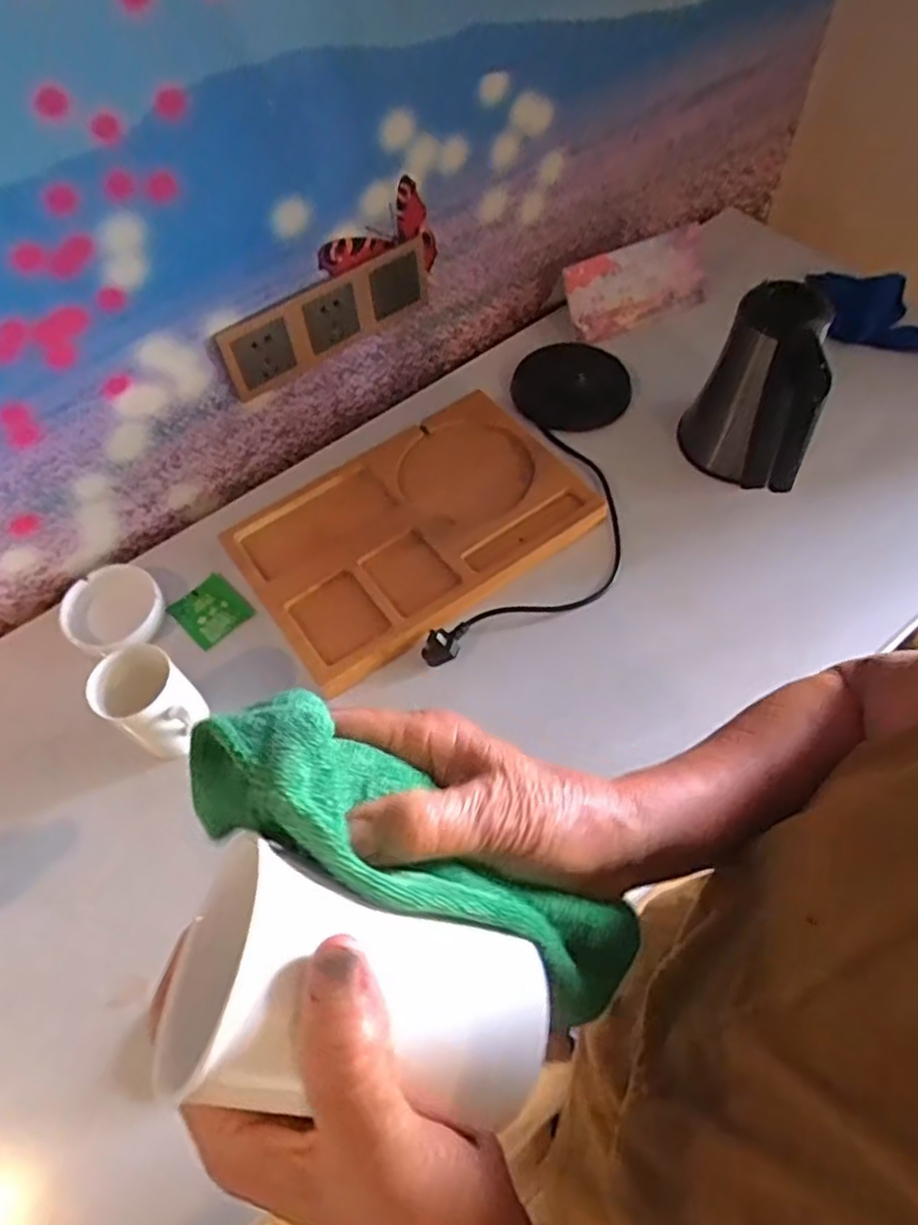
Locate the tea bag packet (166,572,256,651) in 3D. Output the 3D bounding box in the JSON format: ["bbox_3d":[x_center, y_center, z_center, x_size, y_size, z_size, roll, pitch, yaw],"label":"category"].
[{"bbox_3d":[-0.257,-0.001,0.749,0.073,0.007,0.065,39,69,23],"label":"tea bag packet"}]

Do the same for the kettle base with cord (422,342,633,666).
[{"bbox_3d":[0.095,-0.122,0.721,0.149,0.040,0.398,12,61,11],"label":"kettle base with cord"}]

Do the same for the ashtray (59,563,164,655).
[{"bbox_3d":[-0.346,-0.004,0.720,0.091,0.023,0.090,-2,59,3],"label":"ashtray"}]

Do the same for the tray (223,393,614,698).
[{"bbox_3d":[-0.049,-0.094,0.770,0.357,0.034,0.242,-35,63,-16],"label":"tray"}]

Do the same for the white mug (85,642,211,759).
[{"bbox_3d":[-0.255,0.085,0.617,0.083,0.098,0.069,37,68,22],"label":"white mug"}]

